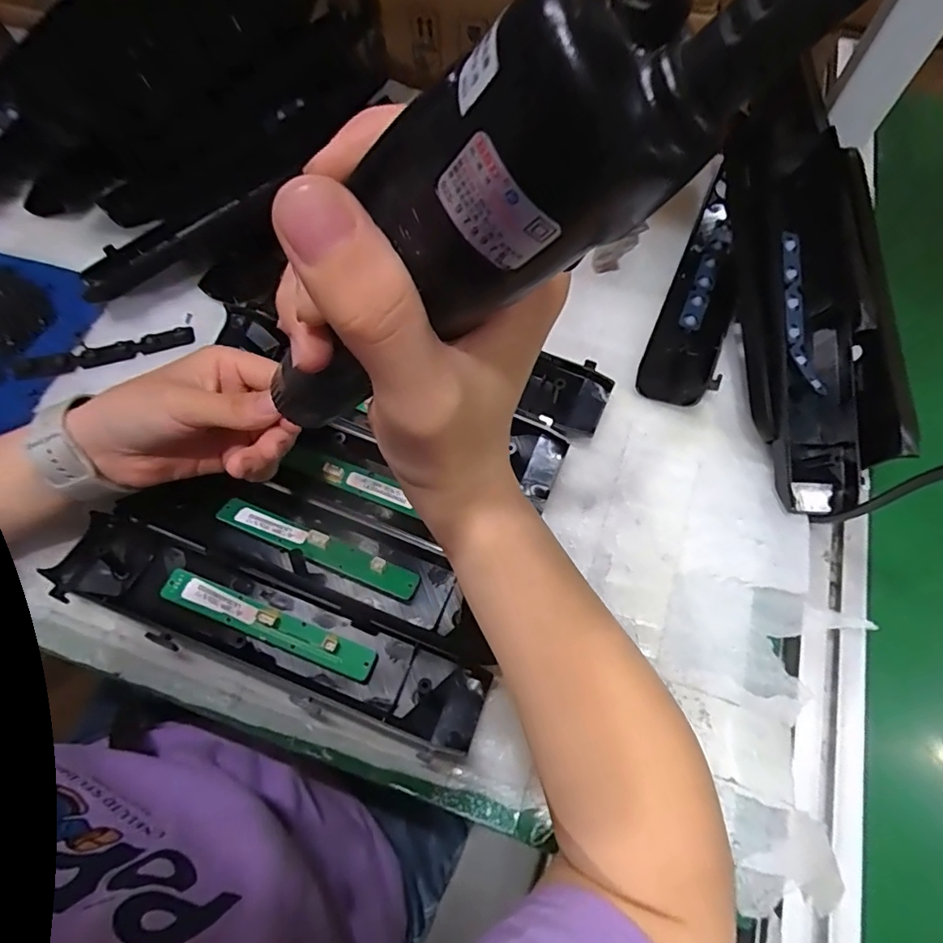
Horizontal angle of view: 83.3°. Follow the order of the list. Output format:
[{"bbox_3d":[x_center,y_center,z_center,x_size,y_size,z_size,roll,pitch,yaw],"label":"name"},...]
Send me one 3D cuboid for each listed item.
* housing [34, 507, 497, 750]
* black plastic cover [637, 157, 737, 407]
[{"bbox_3d":[-0.122,0.096,0.320,0.266,0.028,0.055,20,69,9],"label":"housing"},{"bbox_3d":[0.189,-0.153,0.429,0.053,0.021,0.231,20,69,9],"label":"black plastic cover"}]

